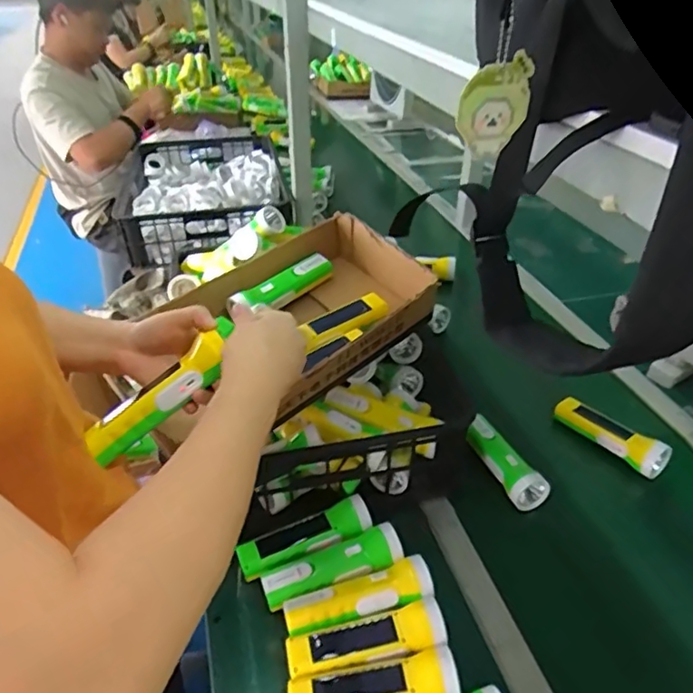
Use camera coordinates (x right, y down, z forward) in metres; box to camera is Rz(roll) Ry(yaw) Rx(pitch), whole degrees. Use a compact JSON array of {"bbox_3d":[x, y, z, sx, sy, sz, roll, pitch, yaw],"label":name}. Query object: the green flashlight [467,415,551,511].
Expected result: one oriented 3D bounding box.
[{"bbox_3d":[0.222,0.171,0.833,0.052,0.055,0.146,-17,39,-22],"label":"green flashlight"}]

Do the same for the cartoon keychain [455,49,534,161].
[{"bbox_3d":[0.099,-0.160,0.390,0.053,0.062,0.006,-15,38,-20],"label":"cartoon keychain"}]

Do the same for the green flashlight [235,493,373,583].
[{"bbox_3d":[-0.050,0.236,0.715,0.163,0.040,0.047,-16,39,-21],"label":"green flashlight"}]

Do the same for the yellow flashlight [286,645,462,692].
[{"bbox_3d":[0.027,0.347,0.577,0.167,0.046,0.049,-6,36,-8],"label":"yellow flashlight"}]

